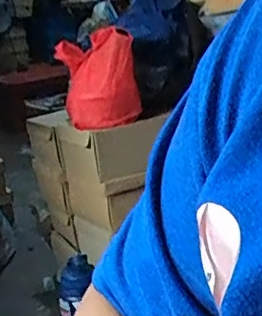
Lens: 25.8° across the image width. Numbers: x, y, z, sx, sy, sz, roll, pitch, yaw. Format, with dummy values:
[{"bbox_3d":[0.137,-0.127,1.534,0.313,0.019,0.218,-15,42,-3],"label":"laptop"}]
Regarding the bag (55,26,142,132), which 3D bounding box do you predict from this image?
[{"bbox_3d":[-0.063,-0.157,1.122,0.146,0.173,0.115,-7,16,-2],"label":"bag"}]

